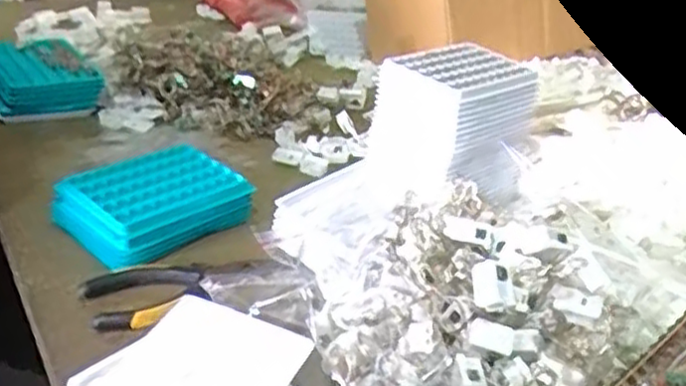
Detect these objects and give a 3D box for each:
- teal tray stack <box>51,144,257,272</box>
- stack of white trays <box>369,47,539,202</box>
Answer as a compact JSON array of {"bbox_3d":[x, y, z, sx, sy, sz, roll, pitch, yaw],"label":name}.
[{"bbox_3d":[-0.154,0.007,0.569,0.092,0.037,0.133,30,36,35],"label":"teal tray stack"},{"bbox_3d":[0.104,-0.063,0.657,0.147,0.110,0.109,-16,36,-35],"label":"stack of white trays"}]

